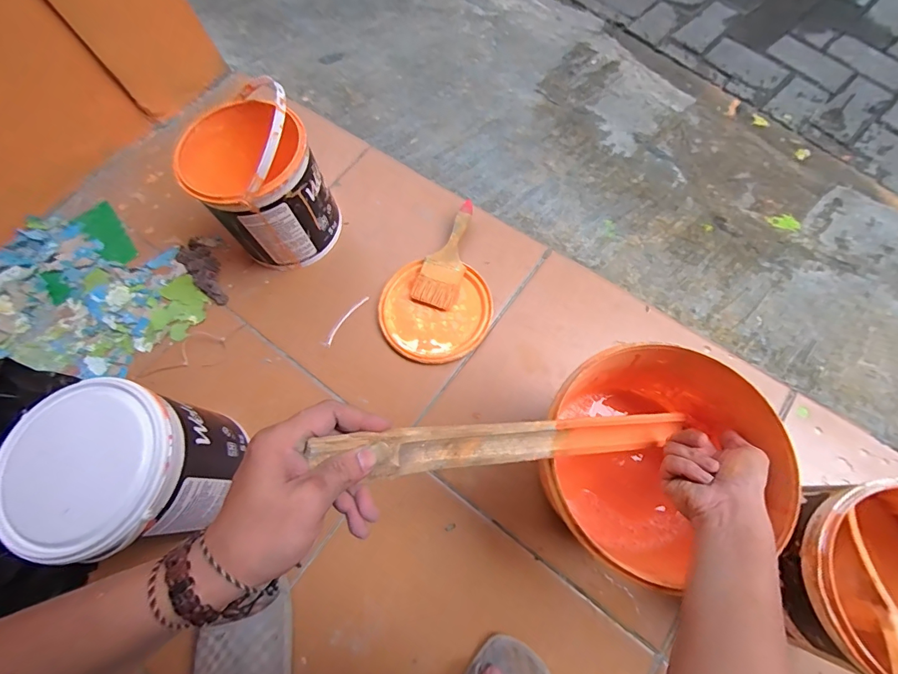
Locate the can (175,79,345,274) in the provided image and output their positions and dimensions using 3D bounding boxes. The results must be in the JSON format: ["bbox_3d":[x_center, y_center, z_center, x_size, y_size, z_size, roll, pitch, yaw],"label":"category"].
[{"bbox_3d":[-0.282,-0.230,0.622,0.173,0.222,0.162,-1,70,4],"label":"can"}]

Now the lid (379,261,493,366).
[{"bbox_3d":[-0.022,-0.038,0.646,0.169,0.015,0.159,-1,70,4],"label":"lid"}]

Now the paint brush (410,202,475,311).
[{"bbox_3d":[0.002,-0.132,0.668,0.064,0.036,0.177,20,70,11],"label":"paint brush"}]

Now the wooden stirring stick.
[{"bbox_3d":[0.077,0.090,0.363,0.379,0.028,0.029,5,64,-31],"label":"wooden stirring stick"}]

